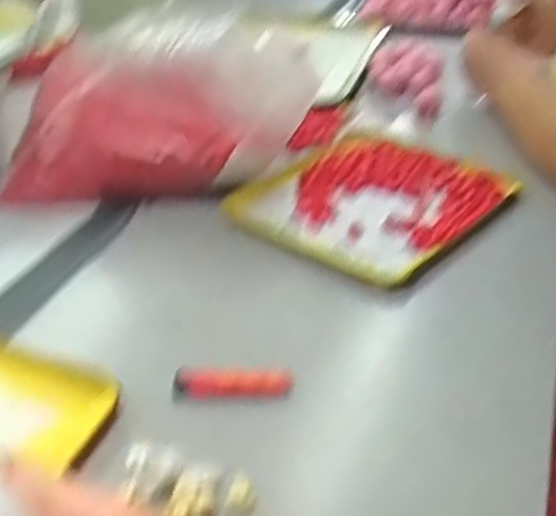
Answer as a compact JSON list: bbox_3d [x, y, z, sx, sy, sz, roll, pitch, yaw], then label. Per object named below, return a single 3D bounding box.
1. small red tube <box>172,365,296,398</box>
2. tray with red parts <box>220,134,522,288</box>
[{"bbox_3d":[-0.031,0.085,0.541,0.081,0.019,0.019,-1,33,-8],"label":"small red tube"},{"bbox_3d":[0.096,-0.060,0.753,0.189,0.022,0.252,28,40,32],"label":"tray with red parts"}]

